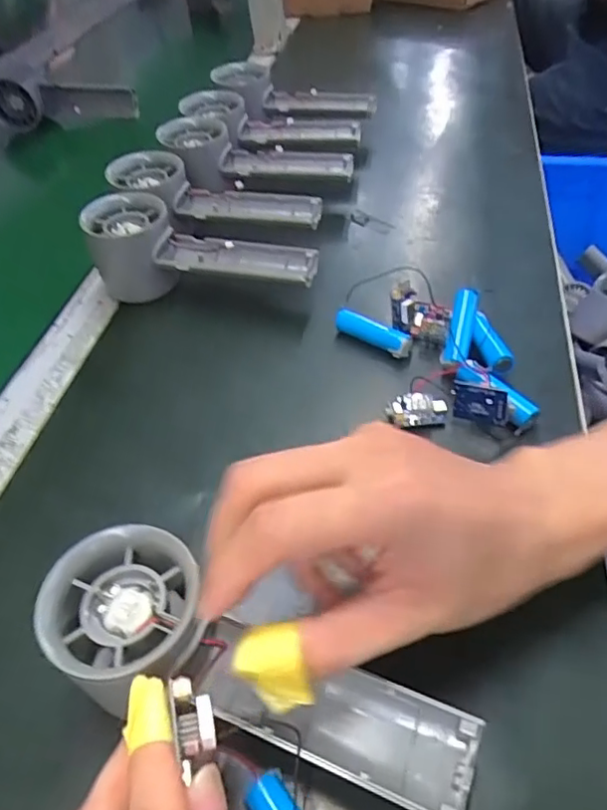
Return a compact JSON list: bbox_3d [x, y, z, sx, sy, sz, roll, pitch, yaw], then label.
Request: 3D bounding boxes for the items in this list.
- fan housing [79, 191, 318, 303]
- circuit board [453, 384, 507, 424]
[{"bbox_3d":[-0.068,-0.107,0.414,0.157,0.058,0.060,2,48,7],"label":"fan housing"},{"bbox_3d":[0.095,0.000,0.318,0.028,0.019,0.004,10,26,31],"label":"circuit board"}]

